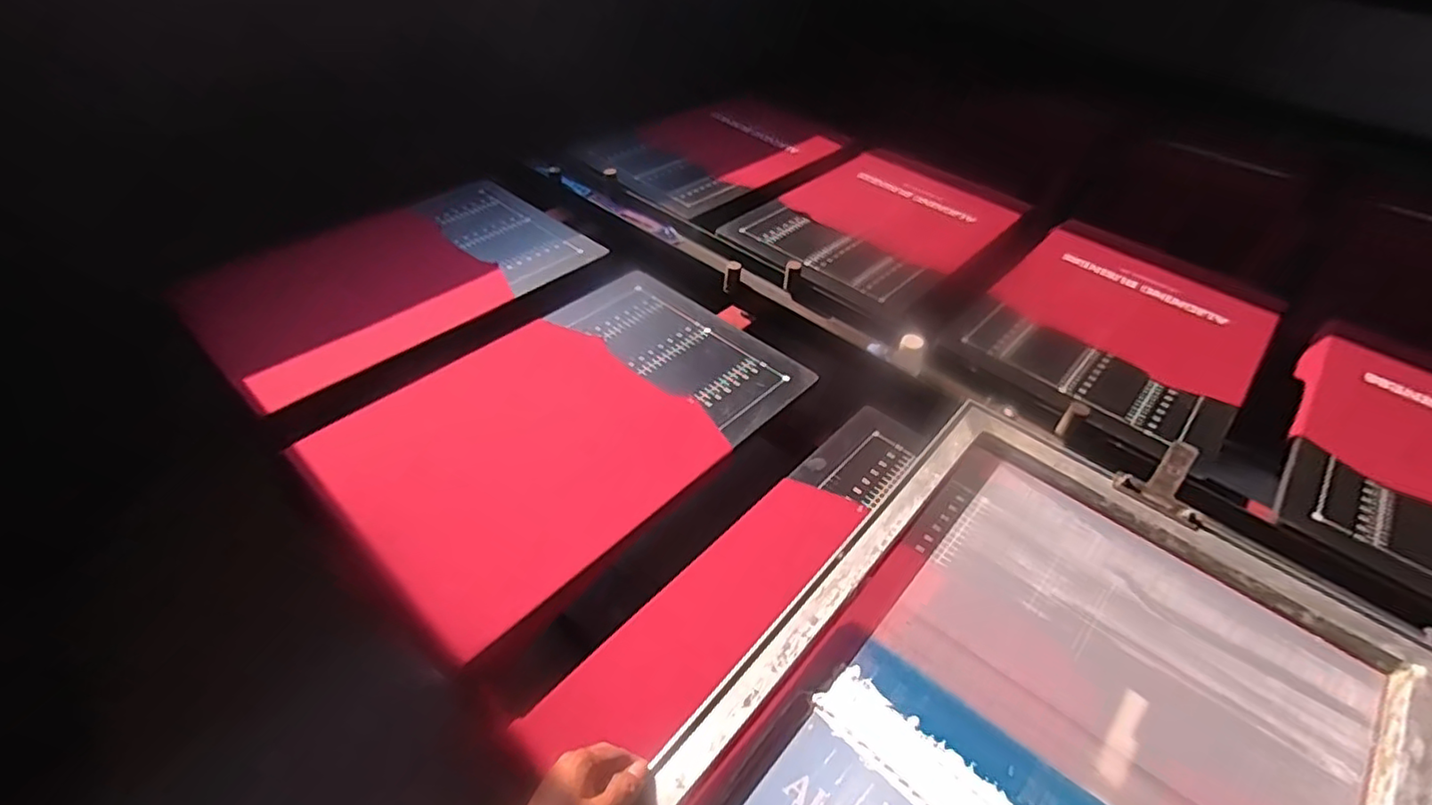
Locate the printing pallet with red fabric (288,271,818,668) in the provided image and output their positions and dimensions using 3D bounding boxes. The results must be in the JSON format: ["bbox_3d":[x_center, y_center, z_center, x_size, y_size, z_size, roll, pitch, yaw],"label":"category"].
[{"bbox_3d":[-0.193,0.017,0.860,0.400,0.015,0.585,34,54,27],"label":"printing pallet with red fabric"}]

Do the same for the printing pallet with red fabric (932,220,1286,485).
[{"bbox_3d":[0.707,-0.152,1.085,0.399,0.022,0.606,34,54,27],"label":"printing pallet with red fabric"}]

